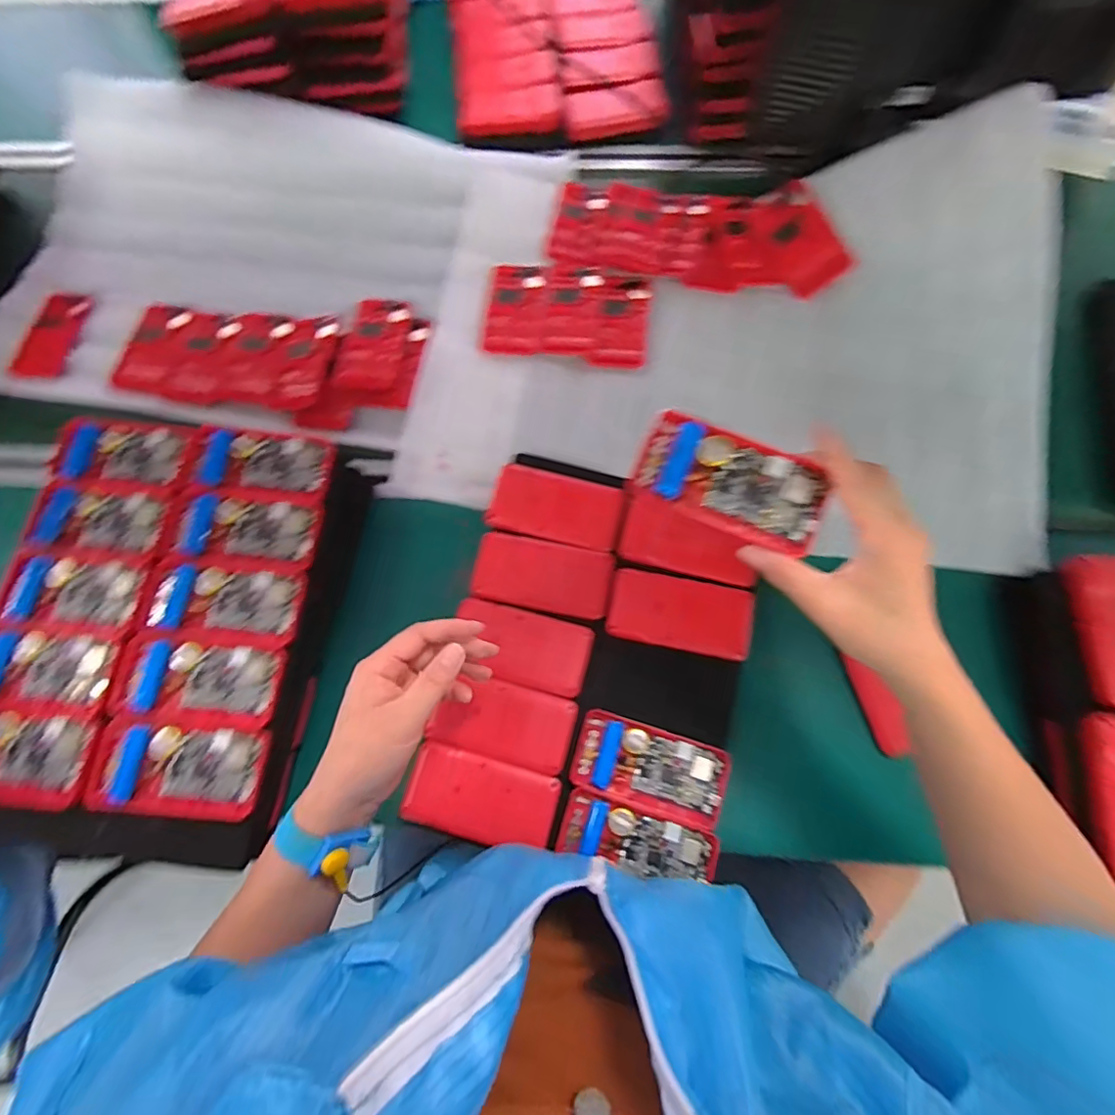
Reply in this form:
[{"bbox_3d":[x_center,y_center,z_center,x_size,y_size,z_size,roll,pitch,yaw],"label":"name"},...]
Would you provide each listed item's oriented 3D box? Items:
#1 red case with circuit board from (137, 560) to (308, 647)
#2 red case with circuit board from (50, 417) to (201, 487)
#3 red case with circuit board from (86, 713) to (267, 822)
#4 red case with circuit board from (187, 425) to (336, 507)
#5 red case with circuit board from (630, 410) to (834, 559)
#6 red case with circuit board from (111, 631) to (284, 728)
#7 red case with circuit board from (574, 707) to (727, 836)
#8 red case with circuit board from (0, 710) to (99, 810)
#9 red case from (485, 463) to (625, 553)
[{"bbox_3d":[-0.274,0.038,0.456,0.121,0.015,0.063,3,72,3],"label":"red case with circuit board"},{"bbox_3d":[-0.380,-0.096,0.489,0.118,0.010,0.063,3,72,3],"label":"red case with circuit board"},{"bbox_3d":[-0.285,0.159,0.417,0.119,0.017,0.065,5,72,4],"label":"red case with circuit board"},{"bbox_3d":[-0.260,-0.083,0.490,0.116,0.017,0.067,4,72,3],"label":"red case with circuit board"},{"bbox_3d":[0.113,-0.048,0.363,0.118,0.022,0.060,23,74,9],"label":"red case with circuit board"},{"bbox_3d":[-0.282,0.098,0.436,0.121,0.013,0.064,6,72,4],"label":"red case with circuit board"},{"bbox_3d":[0.077,0.174,0.459,0.122,0.013,0.064,17,73,7],"label":"red case with circuit board"},{"bbox_3d":[-0.408,0.147,0.409,0.116,0.016,0.063,5,72,3],"label":"red case with circuit board"},{"bbox_3d":[-0.001,-0.047,0.514,0.117,0.015,0.065,12,73,6],"label":"red case"}]

